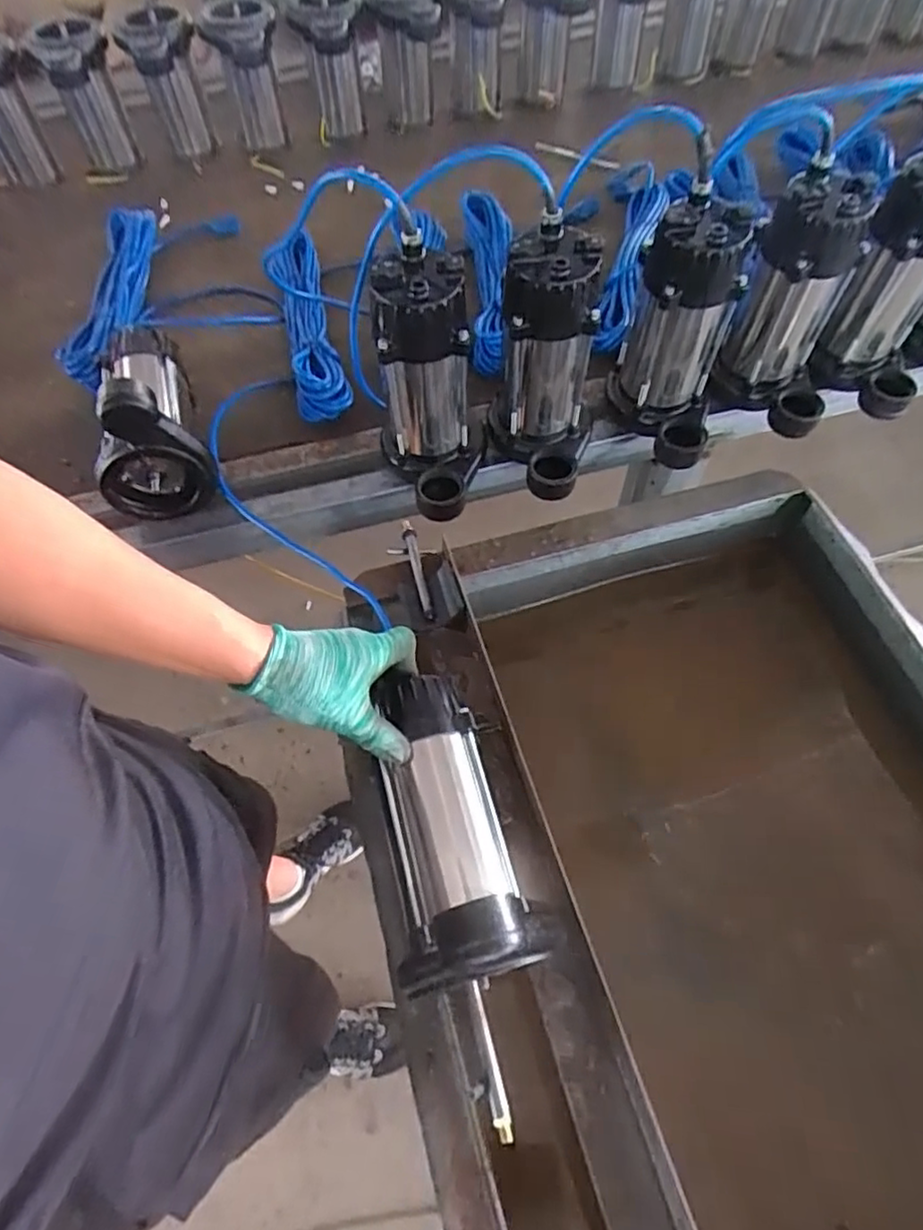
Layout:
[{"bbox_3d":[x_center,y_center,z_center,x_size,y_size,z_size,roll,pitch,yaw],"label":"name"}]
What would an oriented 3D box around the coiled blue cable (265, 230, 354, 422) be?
[{"bbox_3d":[-0.212,-0.399,0.870,0.070,0.069,0.350,-14,61,-7],"label":"coiled blue cable"}]

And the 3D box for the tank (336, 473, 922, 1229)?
[{"bbox_3d":[0.239,0.255,0.632,0.602,0.237,0.769,-13,60,-6],"label":"tank"}]

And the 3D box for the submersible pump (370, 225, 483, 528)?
[{"bbox_3d":[-0.037,-0.229,0.673,0.100,0.236,0.155,-10,60,-4],"label":"submersible pump"}]

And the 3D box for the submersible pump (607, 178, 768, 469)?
[{"bbox_3d":[0.232,-0.286,0.697,0.106,0.236,0.133,7,60,5],"label":"submersible pump"}]

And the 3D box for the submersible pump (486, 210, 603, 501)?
[{"bbox_3d":[0.088,-0.261,0.687,0.115,0.239,0.165,4,60,4],"label":"submersible pump"}]

